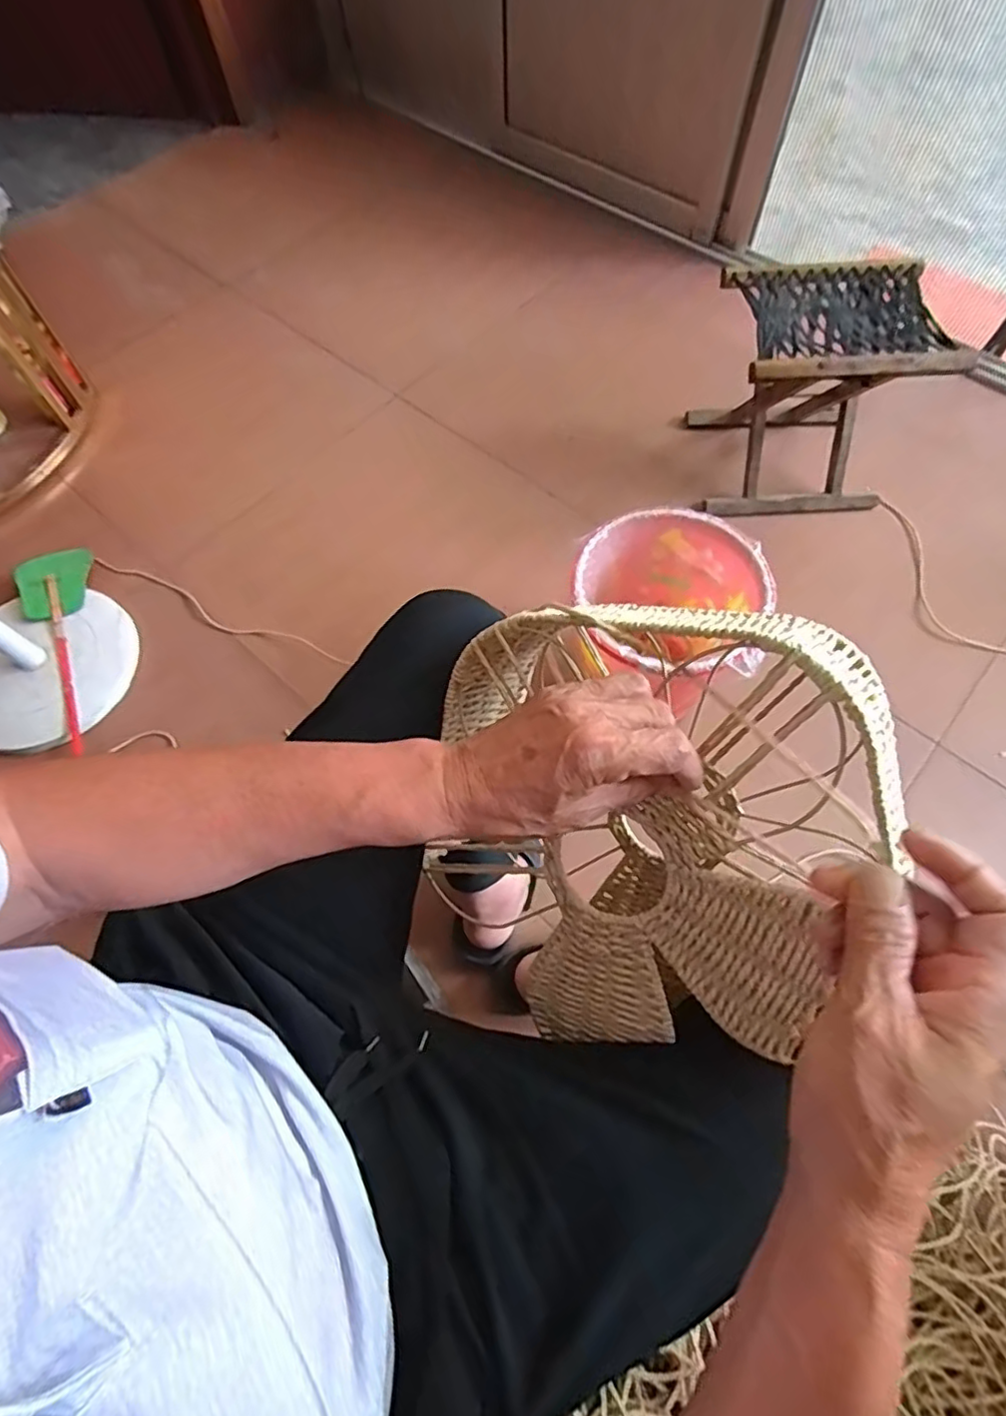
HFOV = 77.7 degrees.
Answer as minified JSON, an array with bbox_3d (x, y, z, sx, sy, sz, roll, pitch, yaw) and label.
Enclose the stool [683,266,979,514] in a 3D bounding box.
[{"bbox_3d":[0.512,-0.530,1.081,0.305,0.304,0.277,-7,65,-2],"label":"stool"}]

